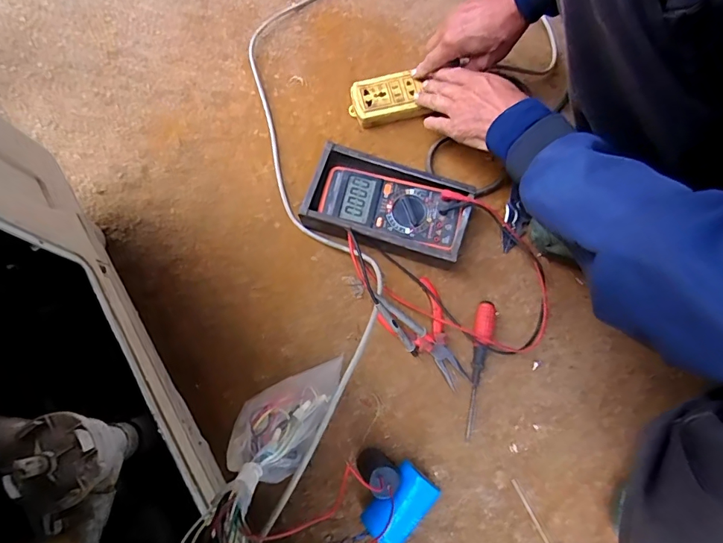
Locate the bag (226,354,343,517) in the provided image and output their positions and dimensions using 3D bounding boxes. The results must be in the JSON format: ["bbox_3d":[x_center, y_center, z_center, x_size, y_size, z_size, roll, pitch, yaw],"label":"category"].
[{"bbox_3d":[-0.076,0.138,0.416,0.075,0.054,0.168,32,39,8],"label":"bag"}]

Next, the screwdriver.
[{"bbox_3d":[0.139,0.118,0.539,0.024,0.021,0.162,14,76,4],"label":"screwdriver"}]

